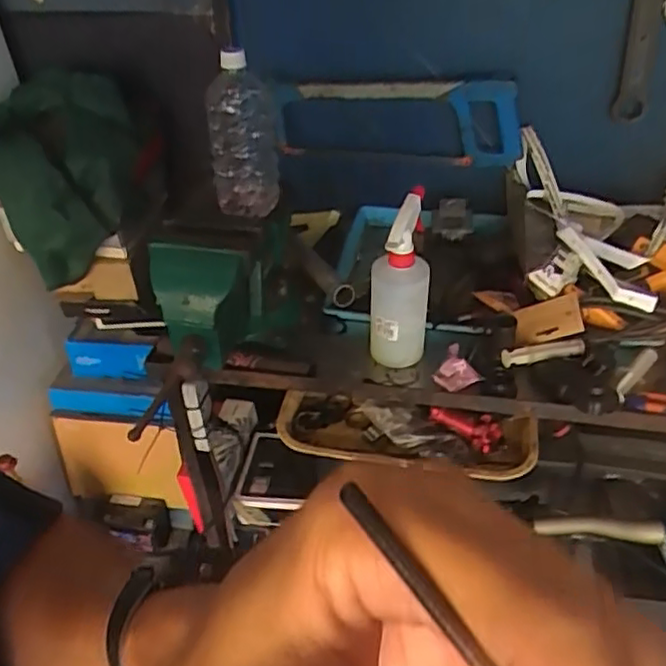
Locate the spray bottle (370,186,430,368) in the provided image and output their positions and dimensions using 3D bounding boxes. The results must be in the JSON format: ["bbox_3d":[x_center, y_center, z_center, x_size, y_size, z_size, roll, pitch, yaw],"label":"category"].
[{"bbox_3d":[0.081,-0.054,0.819,0.075,0.222,0.068,-4,40,-1],"label":"spray bottle"}]

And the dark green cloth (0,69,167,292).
[{"bbox_3d":[-0.410,-0.251,1.031,0.257,0.253,0.201,-19,43,-18],"label":"dark green cloth"}]

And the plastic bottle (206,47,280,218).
[{"bbox_3d":[-0.112,-0.244,0.837,0.095,0.209,0.095,-9,41,-7],"label":"plastic bottle"}]

